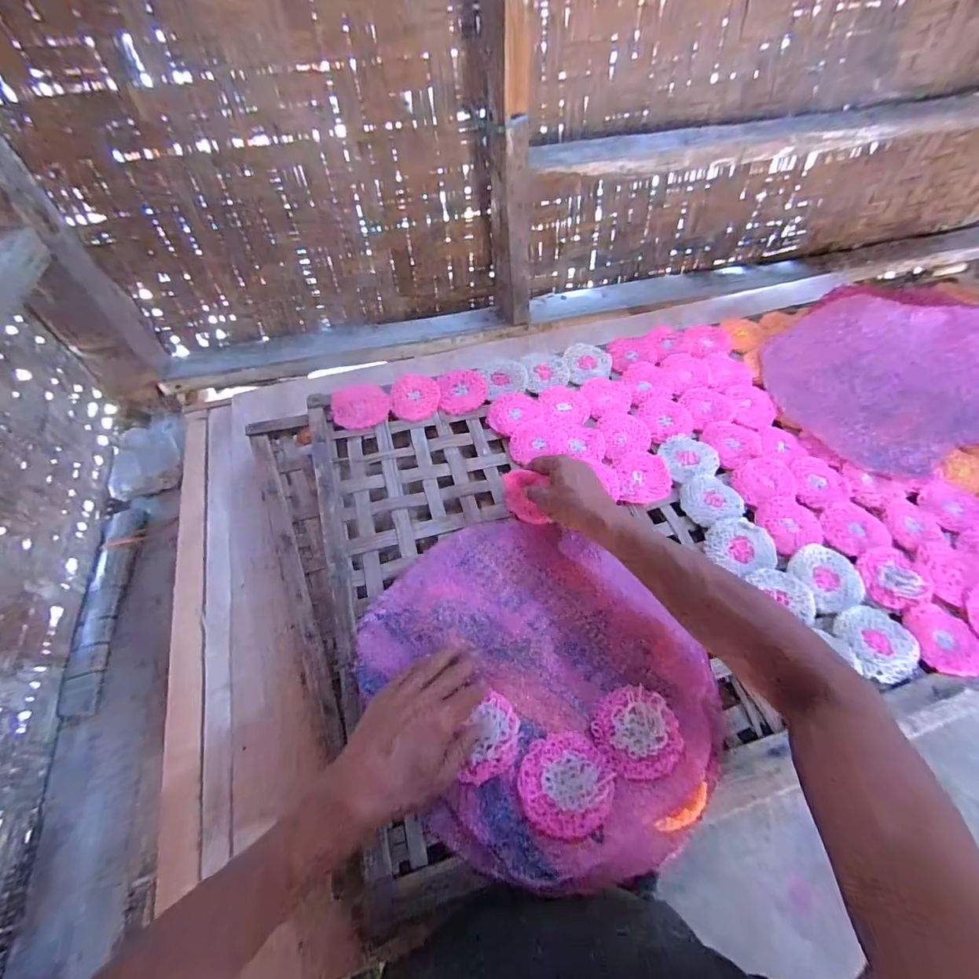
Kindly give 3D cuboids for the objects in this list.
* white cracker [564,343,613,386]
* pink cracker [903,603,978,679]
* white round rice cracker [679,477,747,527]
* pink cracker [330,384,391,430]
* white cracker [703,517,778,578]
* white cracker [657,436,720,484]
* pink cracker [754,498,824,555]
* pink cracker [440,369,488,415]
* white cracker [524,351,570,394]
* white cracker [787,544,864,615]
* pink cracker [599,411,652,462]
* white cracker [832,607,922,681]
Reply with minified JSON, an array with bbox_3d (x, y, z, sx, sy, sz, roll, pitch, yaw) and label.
[{"bbox_3d":[0.154,-0.200,0.736,0.071,0.007,0.086,-6,57,-5],"label":"white cracker"},{"bbox_3d":[0.485,0.158,0.499,0.073,0.009,0.077,0,57,0],"label":"pink cracker"},{"bbox_3d":[0.281,0.013,0.599,0.068,0.011,0.067,0,57,0],"label":"white round rice cracker"},{"bbox_3d":[-0.182,-0.117,0.666,0.079,0.004,0.067,-6,75,-8],"label":"pink cracker"},{"bbox_3d":[0.297,0.068,0.560,0.070,0.017,0.070,0,57,0],"label":"white cracker"},{"bbox_3d":[0.271,-0.044,0.638,0.067,0.009,0.071,-10,58,-7],"label":"white cracker"},{"bbox_3d":[0.366,0.040,0.576,0.072,0.005,0.069,-15,58,-10],"label":"pink cracker"},{"bbox_3d":[-0.038,-0.145,0.695,0.068,0.012,0.075,-2,57,-2],"label":"pink cracker"},{"bbox_3d":[0.089,-0.181,0.721,0.065,0.008,0.075,-3,57,-2],"label":"white cracker"},{"bbox_3d":[0.383,0.097,0.533,0.076,0.006,0.076,-19,59,-12],"label":"white cracker"},{"bbox_3d":[0.189,-0.077,0.661,0.070,0.005,0.074,-8,58,-5],"label":"pink cracker"},{"bbox_3d":[0.409,0.157,0.495,0.068,0.004,0.074,-17,59,-11],"label":"white cracker"}]

